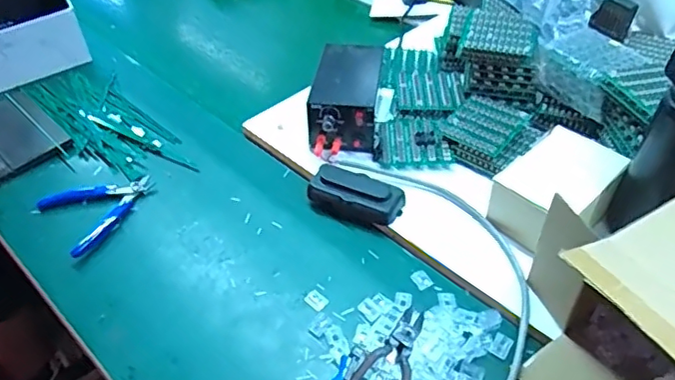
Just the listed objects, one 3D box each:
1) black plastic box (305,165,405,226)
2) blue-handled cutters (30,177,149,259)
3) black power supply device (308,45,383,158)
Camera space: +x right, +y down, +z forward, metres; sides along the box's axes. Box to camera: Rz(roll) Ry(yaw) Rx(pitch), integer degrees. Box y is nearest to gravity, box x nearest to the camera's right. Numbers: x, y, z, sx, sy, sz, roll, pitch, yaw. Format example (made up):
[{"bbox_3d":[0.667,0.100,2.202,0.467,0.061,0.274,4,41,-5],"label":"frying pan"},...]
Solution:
[{"bbox_3d":[0.020,0.009,0.648,0.103,0.034,0.054,22,50,24],"label":"black plastic box"},{"bbox_3d":[-0.279,0.016,0.666,0.100,0.009,0.122,28,52,29],"label":"blue-handled cutters"},{"bbox_3d":[0.011,-0.112,0.719,0.079,0.079,0.145,4,45,8],"label":"black power supply device"}]

